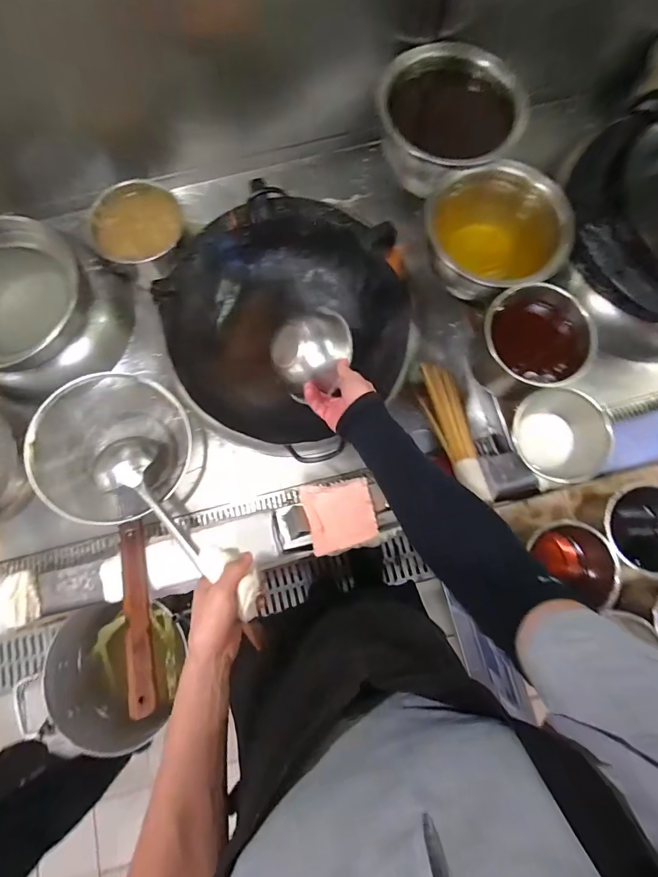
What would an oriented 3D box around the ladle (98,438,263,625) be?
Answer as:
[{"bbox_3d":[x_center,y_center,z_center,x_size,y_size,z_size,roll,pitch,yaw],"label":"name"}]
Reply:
[{"bbox_3d":[-0.252,0.139,0.667,0.449,0.104,0.108,32,79,35],"label":"ladle"}]

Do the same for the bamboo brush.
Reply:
[{"bbox_3d":[0.241,-0.017,0.750,0.072,0.039,0.276,-12,65,-2],"label":"bamboo brush"}]

